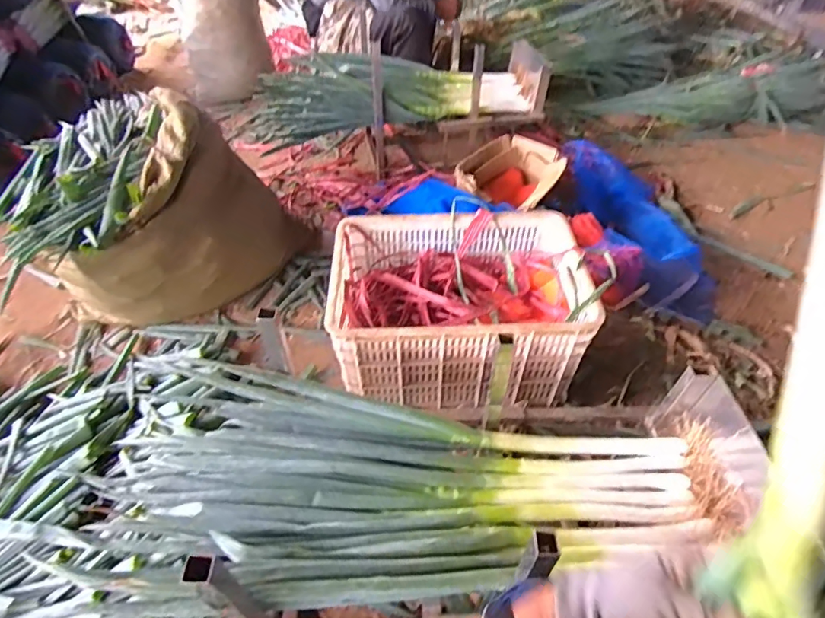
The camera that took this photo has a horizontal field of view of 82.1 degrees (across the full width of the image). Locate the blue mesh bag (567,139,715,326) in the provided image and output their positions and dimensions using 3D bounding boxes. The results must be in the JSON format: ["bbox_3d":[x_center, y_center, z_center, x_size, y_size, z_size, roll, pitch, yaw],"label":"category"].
[{"bbox_3d":[0.676,-0.276,1.448,0.307,0.133,0.682,2,47,2],"label":"blue mesh bag"}]

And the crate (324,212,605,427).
[{"bbox_3d":[0.096,-0.006,1.047,0.504,0.251,0.333,-1,47,-1],"label":"crate"}]

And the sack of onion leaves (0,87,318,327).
[{"bbox_3d":[-0.626,-0.223,1.172,0.397,0.405,0.549,22,50,19],"label":"sack of onion leaves"}]

